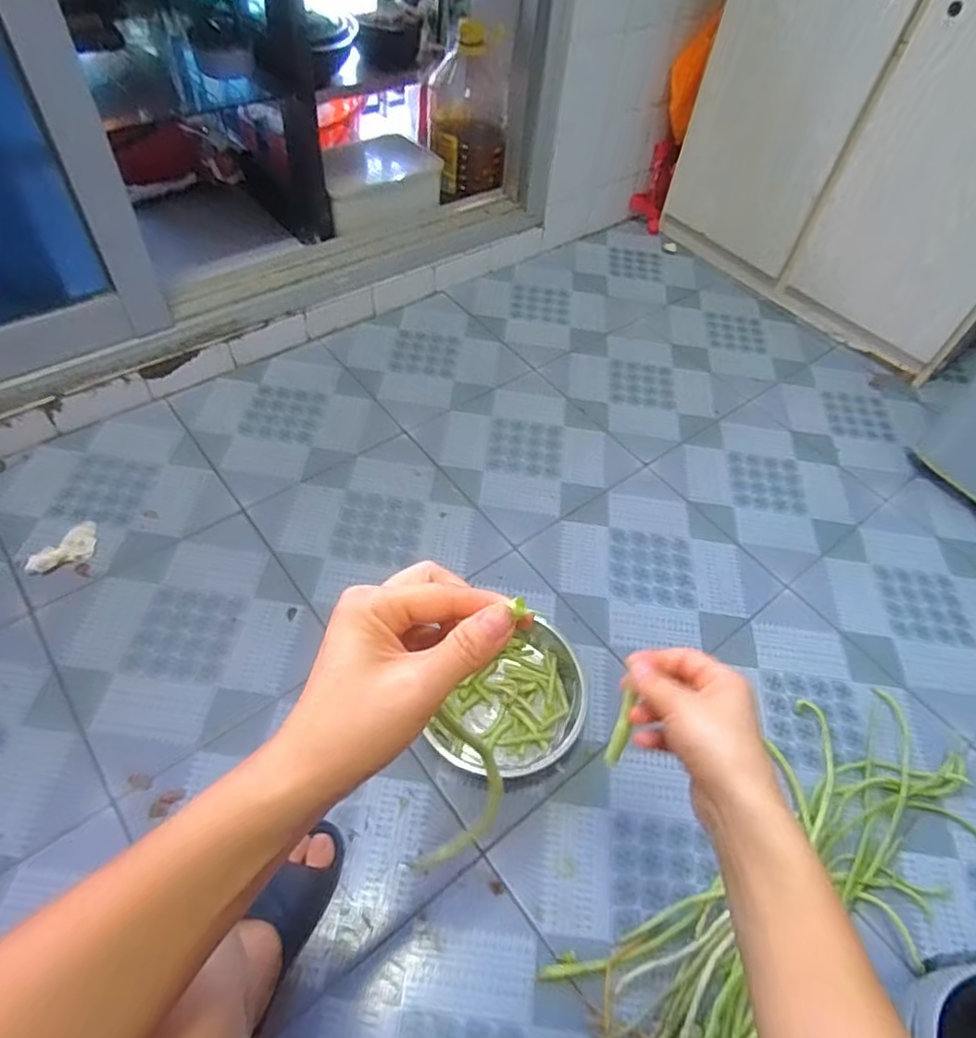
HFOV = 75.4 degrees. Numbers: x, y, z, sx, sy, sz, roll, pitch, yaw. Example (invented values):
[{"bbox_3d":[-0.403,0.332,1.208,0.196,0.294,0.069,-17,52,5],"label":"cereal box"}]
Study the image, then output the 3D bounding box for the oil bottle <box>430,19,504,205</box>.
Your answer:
[{"bbox_3d":[-0.041,-0.813,1.272,0.150,0.255,0.184,-1,54,-7],"label":"oil bottle"}]

